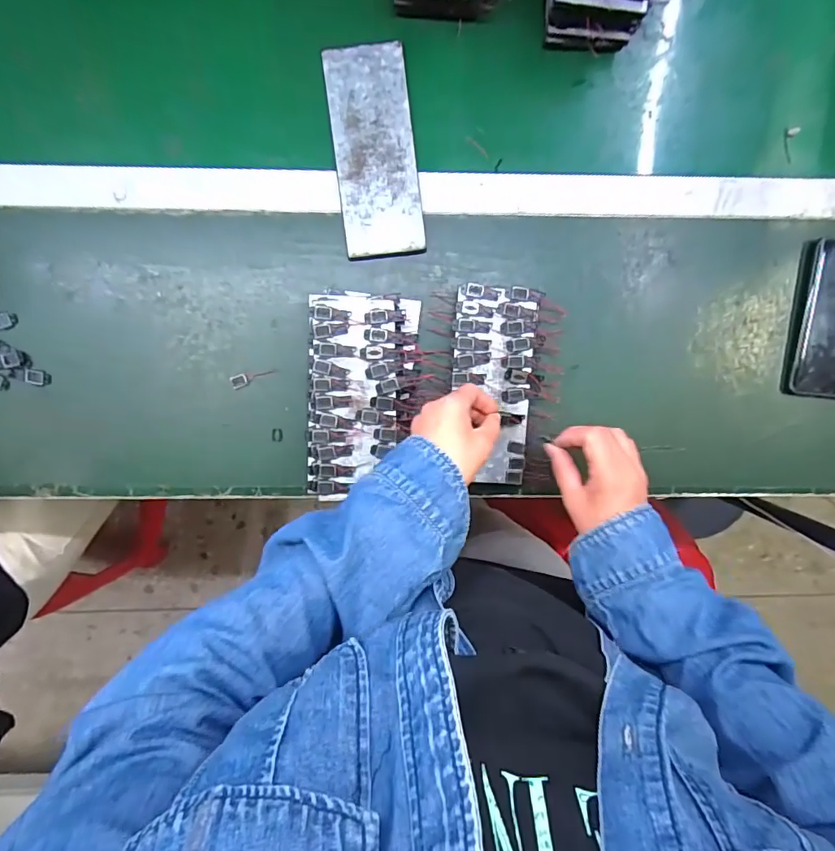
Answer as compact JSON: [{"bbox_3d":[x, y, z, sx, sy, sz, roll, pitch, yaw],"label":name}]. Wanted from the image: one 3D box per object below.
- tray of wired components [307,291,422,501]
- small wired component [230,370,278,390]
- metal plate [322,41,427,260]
[{"bbox_3d":[-0.056,-0.031,0.515,0.106,0.041,0.201,3,96,-2],"label":"tray of wired components"},{"bbox_3d":[-0.175,-0.053,0.530,0.050,0.004,0.014,-23,96,1],"label":"small wired component"},{"bbox_3d":[-0.042,-0.275,0.505,0.080,0.012,0.202,-7,96,-1],"label":"metal plate"}]

